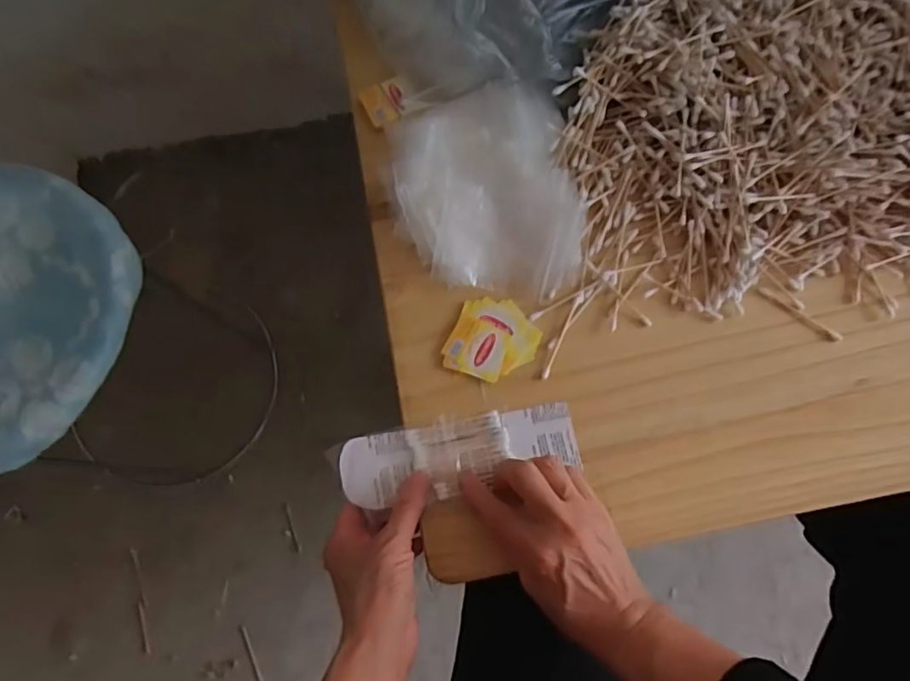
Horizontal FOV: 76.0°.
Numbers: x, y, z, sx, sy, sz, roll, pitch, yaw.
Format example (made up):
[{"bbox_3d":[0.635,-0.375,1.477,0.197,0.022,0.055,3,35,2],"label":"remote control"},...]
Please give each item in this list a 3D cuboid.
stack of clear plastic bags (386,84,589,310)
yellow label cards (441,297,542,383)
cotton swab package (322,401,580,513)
[{"bbox_3d":[0.025,-0.121,0.467,0.144,0.038,0.163,-5,75,0],"label":"stack of clear plastic bags"},{"bbox_3d":[0.030,0.000,0.456,0.066,0.005,0.064,18,76,6],"label":"yellow label cards"},{"bbox_3d":[0.002,0.085,0.432,0.176,0.006,0.053,-11,75,-3],"label":"cotton swab package"}]

